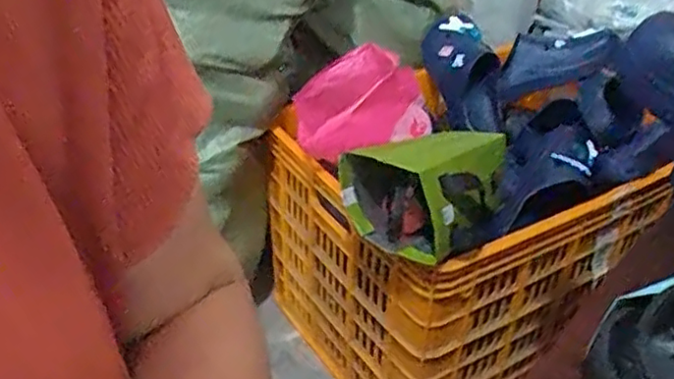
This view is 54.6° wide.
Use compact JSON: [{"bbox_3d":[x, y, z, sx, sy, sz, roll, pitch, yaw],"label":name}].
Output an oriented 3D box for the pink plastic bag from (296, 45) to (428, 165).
[{"bbox_3d":[0.039,-0.127,0.941,0.188,0.125,0.108,-9,35,-17],"label":"pink plastic bag"}]

